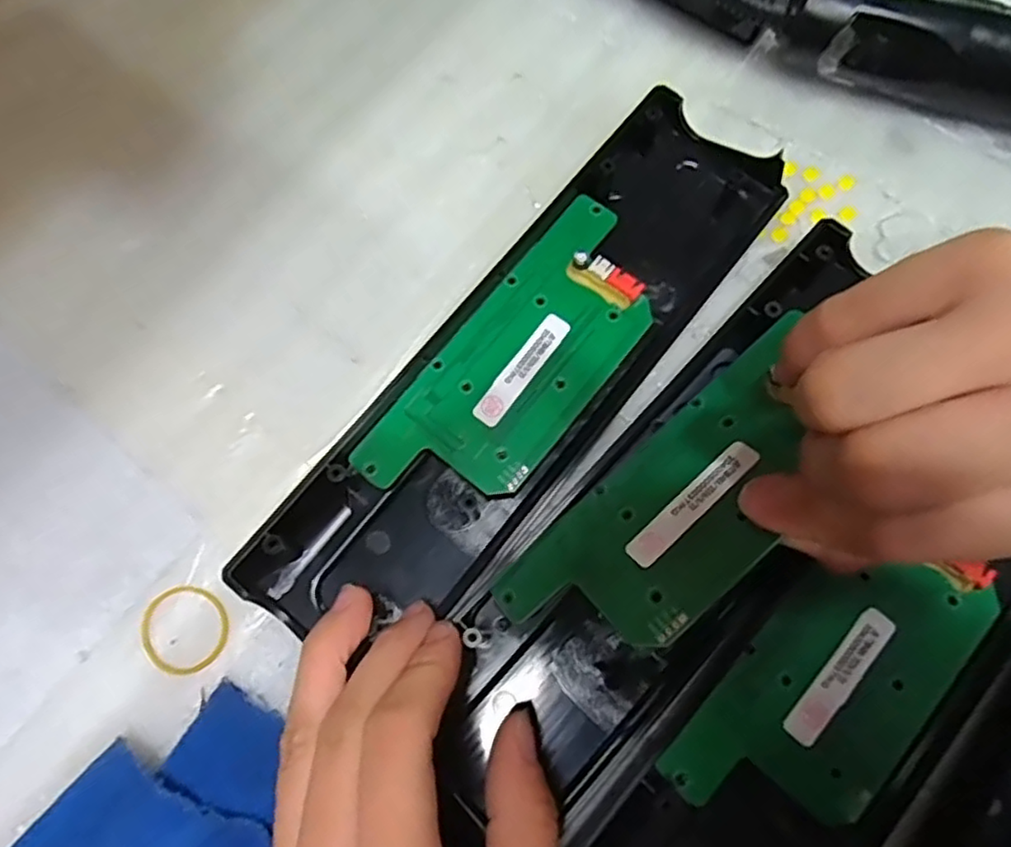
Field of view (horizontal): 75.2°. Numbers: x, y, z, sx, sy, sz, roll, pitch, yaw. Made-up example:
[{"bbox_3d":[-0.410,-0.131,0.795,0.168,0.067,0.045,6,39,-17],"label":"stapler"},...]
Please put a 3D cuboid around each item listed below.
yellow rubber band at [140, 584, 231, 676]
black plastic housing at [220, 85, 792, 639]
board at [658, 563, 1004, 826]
[{"bbox_3d":[-0.111,0.071,0.227,0.030,0.004,0.030,-1,73,2],"label":"yellow rubber band"},{"bbox_3d":[0.010,-0.022,0.244,0.070,0.020,0.244,40,78,12],"label":"black plastic housing"},{"bbox_3d":[0.103,0.085,0.209,0.053,0.008,0.105,40,79,13],"label":"board"}]

